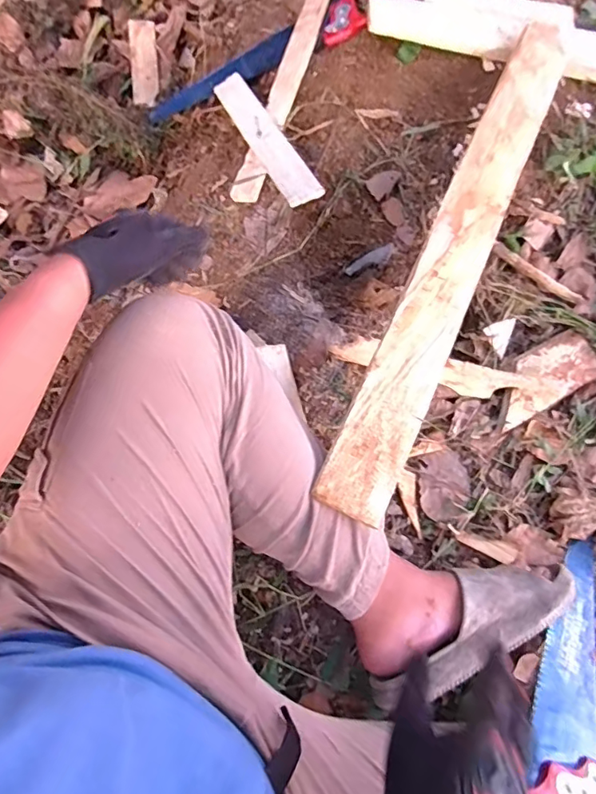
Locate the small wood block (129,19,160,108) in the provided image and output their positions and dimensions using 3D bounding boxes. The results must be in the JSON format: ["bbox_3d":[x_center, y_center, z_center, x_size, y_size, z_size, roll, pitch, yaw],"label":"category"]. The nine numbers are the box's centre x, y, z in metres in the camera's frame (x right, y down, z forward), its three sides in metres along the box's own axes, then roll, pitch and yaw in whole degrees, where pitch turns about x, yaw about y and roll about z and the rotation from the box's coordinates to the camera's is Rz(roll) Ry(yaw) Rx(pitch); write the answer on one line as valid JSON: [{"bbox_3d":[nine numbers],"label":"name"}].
[{"bbox_3d":[-0.316,-0.683,1.033,0.052,0.012,0.182,-4,86,-1],"label":"small wood block"}]

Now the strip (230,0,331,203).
[{"bbox_3d":[-0.016,-0.518,0.829,0.046,0.022,0.475,15,73,6],"label":"strip"}]

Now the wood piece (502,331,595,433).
[{"bbox_3d":[0.385,-0.030,0.772,0.191,0.022,0.088,-26,95,-17],"label":"wood piece"}]

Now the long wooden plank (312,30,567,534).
[{"bbox_3d":[0.240,-0.242,0.711,0.088,0.013,0.871,32,69,-13],"label":"long wooden plank"}]

